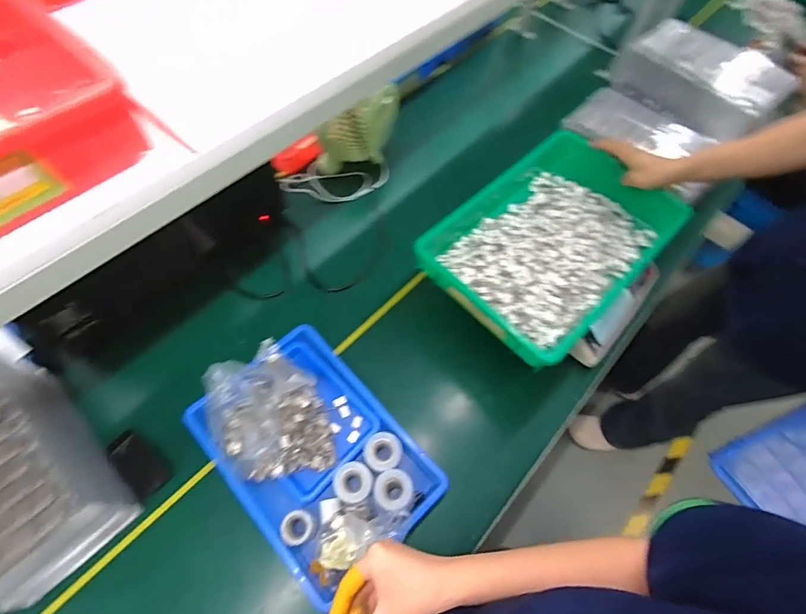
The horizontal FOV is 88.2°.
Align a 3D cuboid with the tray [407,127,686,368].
[{"bbox_3d":[0.272,-0.128,0.763,0.455,0.086,0.314,-39,67,-24],"label":"tray"}]

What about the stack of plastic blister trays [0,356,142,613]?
[{"bbox_3d":[-0.552,0.241,0.595,0.287,0.169,0.173,41,64,20],"label":"stack of plastic blister trays"}]

